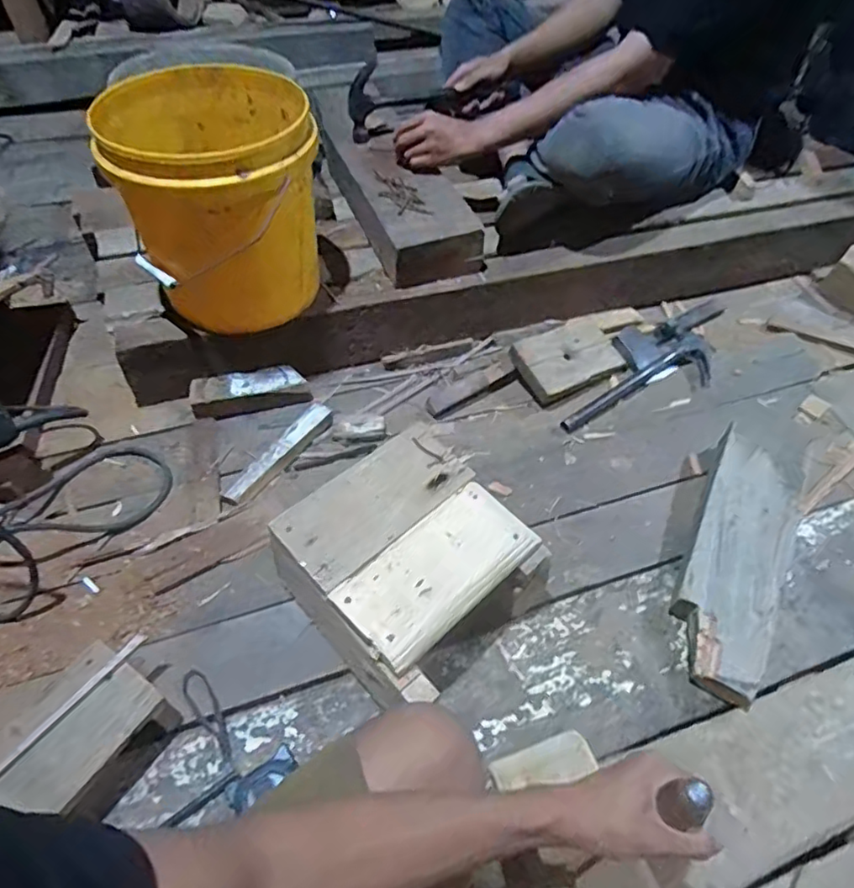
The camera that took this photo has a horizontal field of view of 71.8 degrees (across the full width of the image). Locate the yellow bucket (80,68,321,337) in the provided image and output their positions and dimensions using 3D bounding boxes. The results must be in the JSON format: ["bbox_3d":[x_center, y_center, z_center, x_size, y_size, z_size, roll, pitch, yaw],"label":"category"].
[{"bbox_3d":[-0.286,-0.337,0.826,0.247,0.259,0.237,2,53,-3],"label":"yellow bucket"}]

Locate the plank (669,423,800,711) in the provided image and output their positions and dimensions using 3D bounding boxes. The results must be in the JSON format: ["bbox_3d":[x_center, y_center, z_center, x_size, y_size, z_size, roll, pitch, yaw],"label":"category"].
[{"bbox_3d":[0.395,0.145,0.761,0.114,0.063,0.342,25,55,14],"label":"plank"}]

